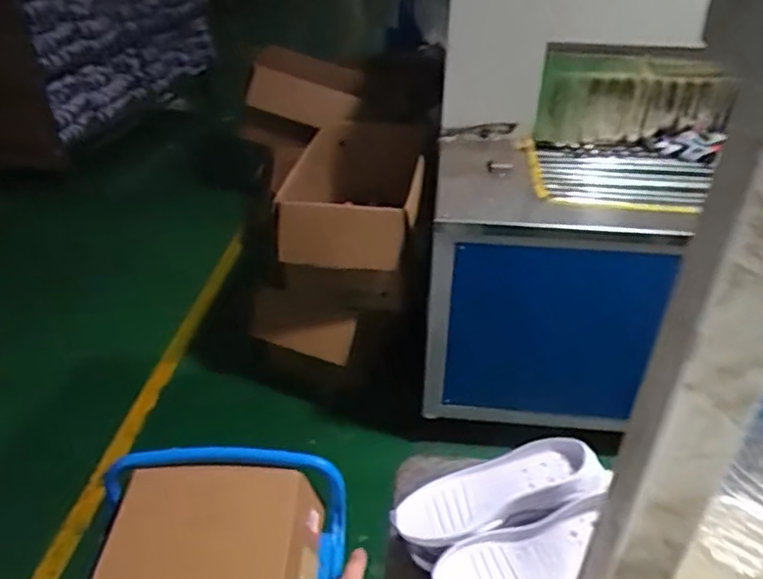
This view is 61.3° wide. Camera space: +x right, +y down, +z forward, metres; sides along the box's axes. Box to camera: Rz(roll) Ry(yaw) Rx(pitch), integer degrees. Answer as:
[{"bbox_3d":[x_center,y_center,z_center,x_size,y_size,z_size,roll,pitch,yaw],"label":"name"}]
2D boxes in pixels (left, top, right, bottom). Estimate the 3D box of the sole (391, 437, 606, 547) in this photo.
[{"bbox_3d":[0.125,0.224,0.714,0.224,0.037,0.092,-20,33,7],"label":"sole"}]

